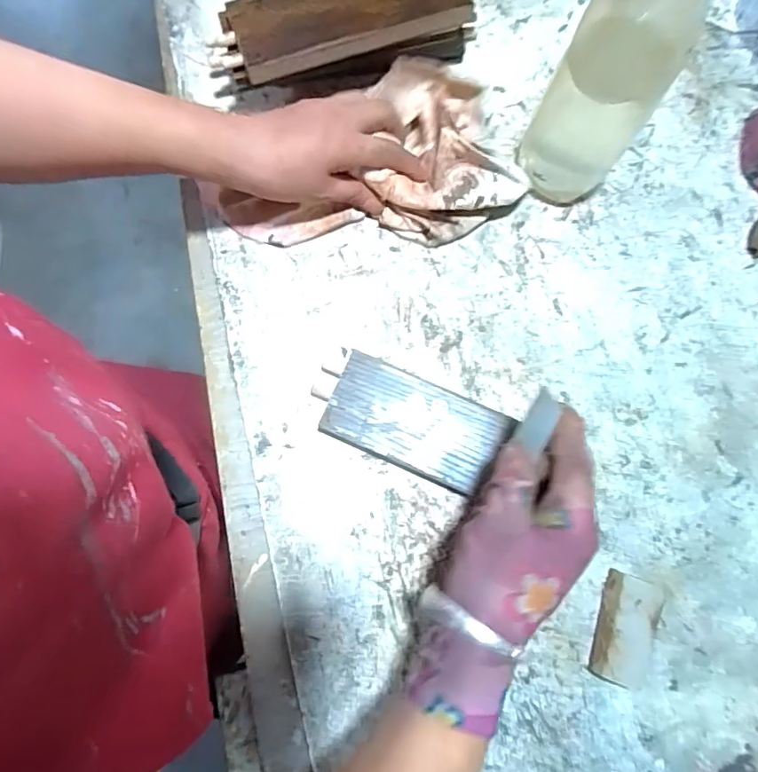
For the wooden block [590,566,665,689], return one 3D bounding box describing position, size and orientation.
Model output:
[{"bbox_3d":[0.168,0.166,0.343,0.036,0.019,0.070,15,80,2],"label":"wooden block"}]

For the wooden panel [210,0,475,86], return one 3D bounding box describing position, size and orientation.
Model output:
[{"bbox_3d":[-0.030,-0.288,0.391,0.194,0.022,0.073,-13,78,-2],"label":"wooden panel"}]

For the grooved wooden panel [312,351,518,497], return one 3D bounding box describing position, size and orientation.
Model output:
[{"bbox_3d":[0.021,0.027,0.377,0.139,0.018,0.068,26,81,4],"label":"grooved wooden panel"}]

